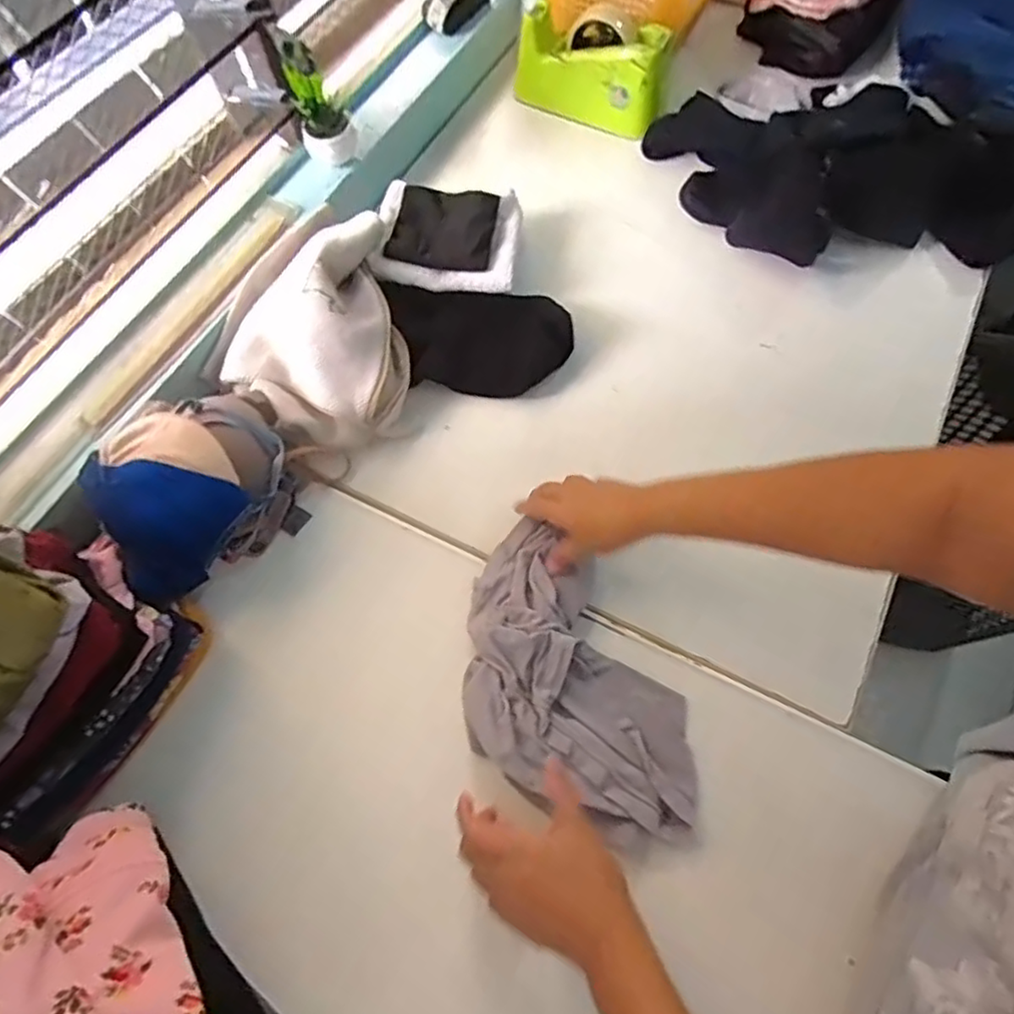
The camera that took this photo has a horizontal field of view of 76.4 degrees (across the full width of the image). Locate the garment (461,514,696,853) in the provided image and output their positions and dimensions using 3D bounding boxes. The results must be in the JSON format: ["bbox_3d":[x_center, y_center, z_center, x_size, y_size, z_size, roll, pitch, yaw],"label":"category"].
[{"bbox_3d":[0.042,0.142,0.528,0.155,0.040,0.266,-27,66,-9],"label":"garment"}]

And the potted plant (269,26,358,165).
[{"bbox_3d":[-0.203,-0.437,0.693,0.055,0.132,0.049,-17,65,-5],"label":"potted plant"}]

